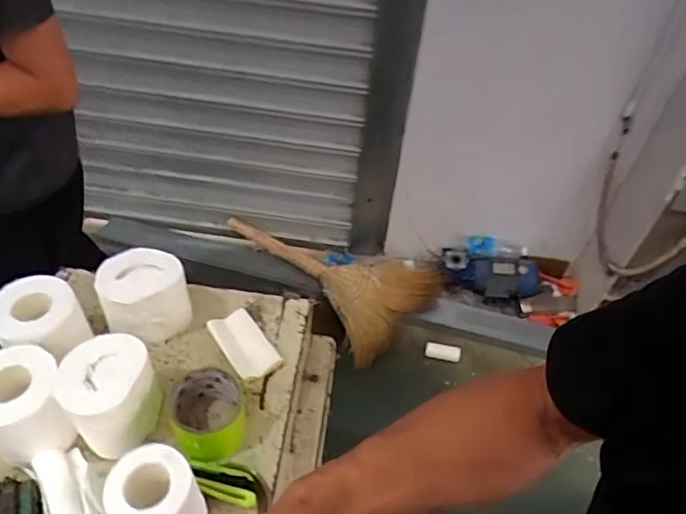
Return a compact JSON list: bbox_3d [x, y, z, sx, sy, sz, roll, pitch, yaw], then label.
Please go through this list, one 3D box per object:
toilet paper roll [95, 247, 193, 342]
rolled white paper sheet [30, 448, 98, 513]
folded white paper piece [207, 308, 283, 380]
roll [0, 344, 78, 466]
[{"bbox_3d":[-0.256,0.049,0.726,0.106,0.101,0.079,-6,48,-11],"label":"toilet paper roll"},{"bbox_3d":[-0.293,0.265,0.593,0.049,0.032,0.132,-21,53,-23],"label":"rolled white paper sheet"},{"bbox_3d":[-0.132,0.117,0.752,0.060,0.021,0.106,-27,56,-27],"label":"folded white paper piece"},{"bbox_3d":[-0.356,0.165,0.617,0.090,0.100,0.090,3,47,-3],"label":"roll"}]

